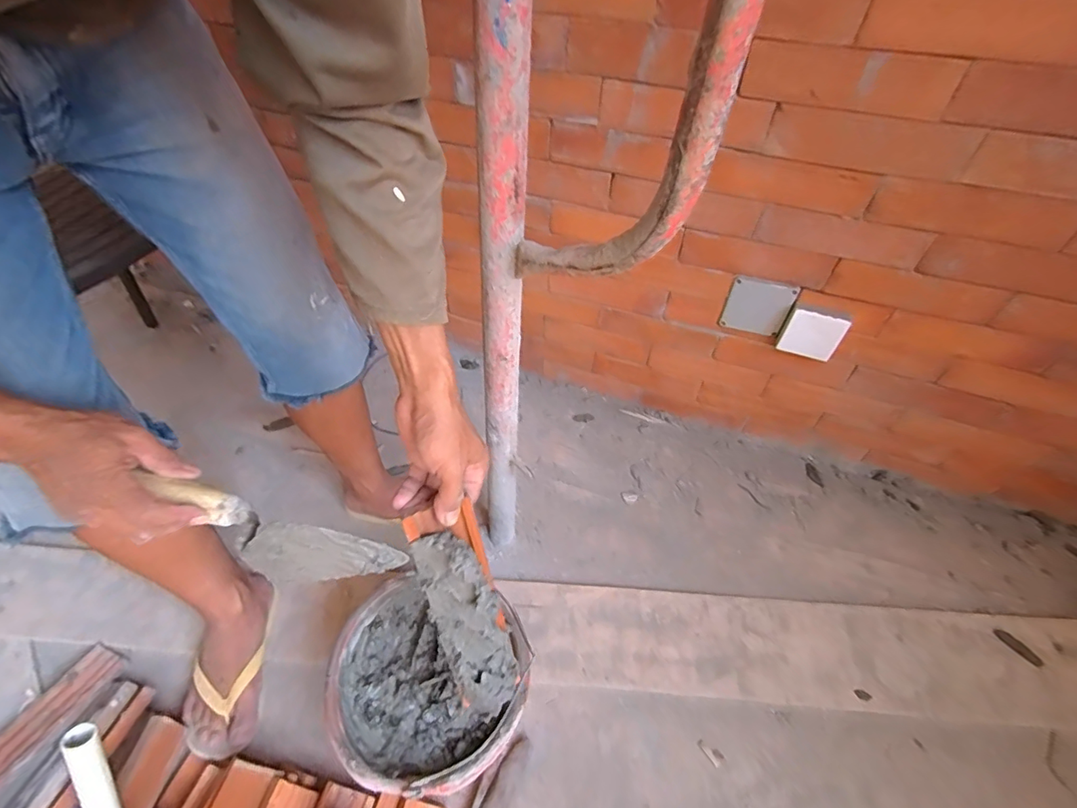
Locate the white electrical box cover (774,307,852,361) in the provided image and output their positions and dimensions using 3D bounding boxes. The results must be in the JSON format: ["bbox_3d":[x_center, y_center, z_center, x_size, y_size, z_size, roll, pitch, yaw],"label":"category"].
[{"bbox_3d":[0.462,-0.117,0.812,0.088,0.090,0.016,22,52,17],"label":"white electrical box cover"}]

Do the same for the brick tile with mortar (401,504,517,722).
[{"bbox_3d":[-0.062,0.205,0.443,0.061,0.228,0.047,-19,23,-18],"label":"brick tile with mortar"}]

